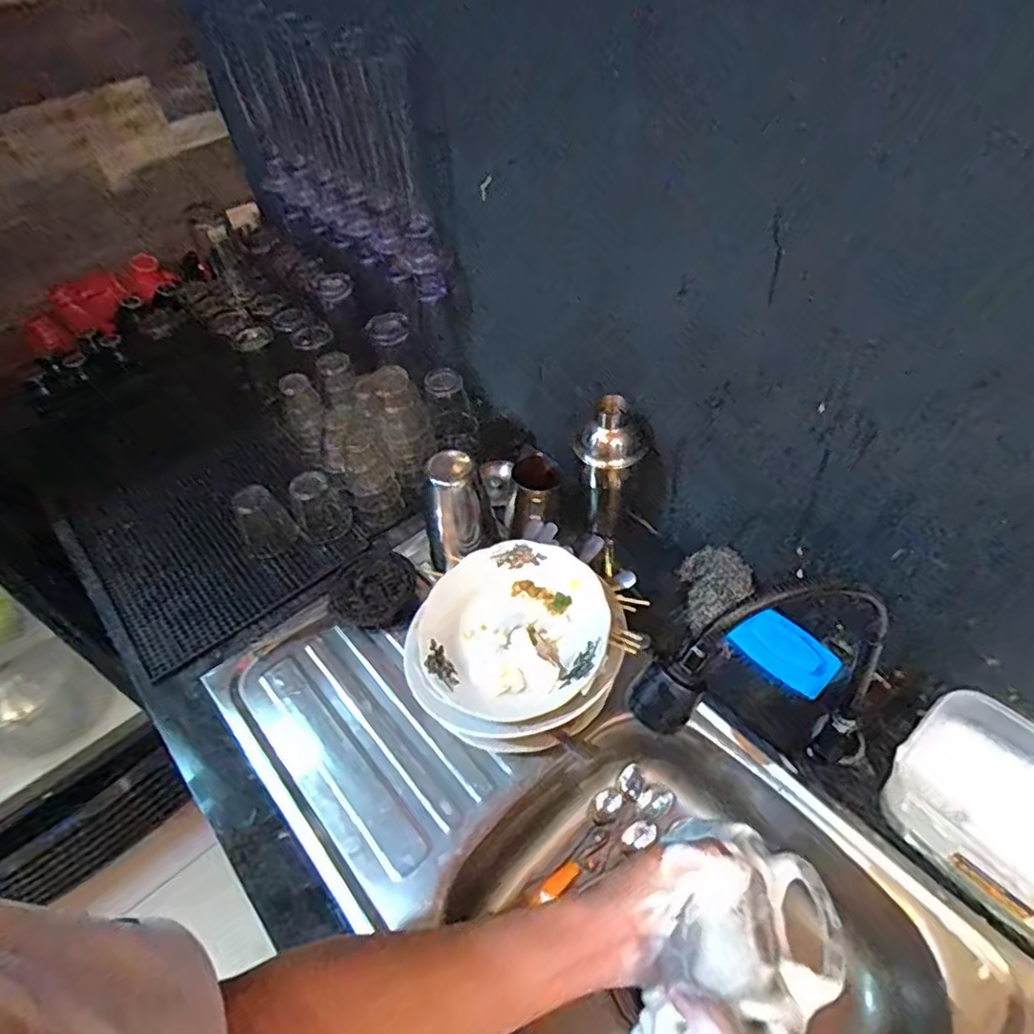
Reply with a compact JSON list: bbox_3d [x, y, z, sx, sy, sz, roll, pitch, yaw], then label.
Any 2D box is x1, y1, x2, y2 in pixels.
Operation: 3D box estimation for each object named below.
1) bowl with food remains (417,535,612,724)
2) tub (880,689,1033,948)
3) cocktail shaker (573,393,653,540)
[{"bbox_3d":[-0.006,0.105,0.617,0.173,0.042,0.179,-3,48,3],"label":"bowl with food remains"},{"bbox_3d":[0.429,0.258,0.539,0.150,0.062,0.200,-37,55,-24],"label":"tub"},{"bbox_3d":[0.116,-0.054,0.780,0.069,0.185,0.065,-25,51,-16],"label":"cocktail shaker"}]

